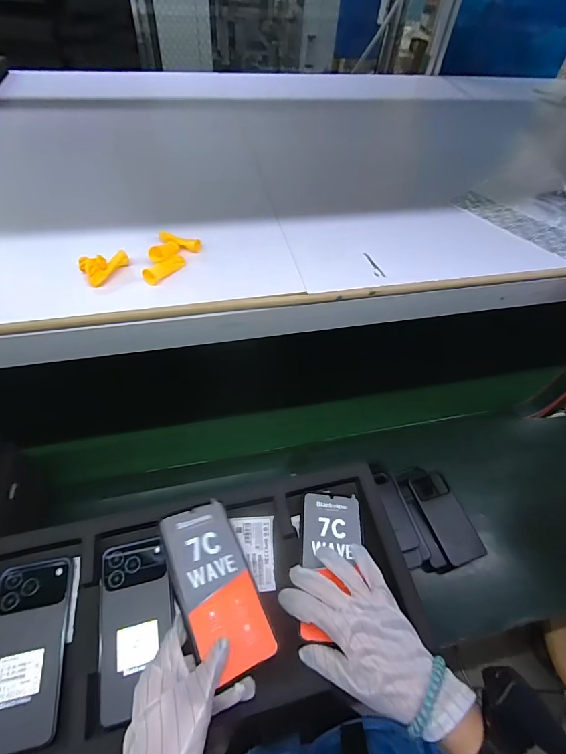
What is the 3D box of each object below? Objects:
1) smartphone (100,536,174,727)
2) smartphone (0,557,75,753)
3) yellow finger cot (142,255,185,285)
[{"bbox_3d":[-0.158,0.260,0.403,0.071,0.013,0.155,-9,54,-12],"label":"smartphone"},{"bbox_3d":[-0.261,0.276,0.380,0.073,0.013,0.159,-7,54,-11],"label":"smartphone"},{"bbox_3d":[-0.147,-0.136,0.463,0.016,0.016,0.061,31,56,18],"label":"yellow finger cot"}]

